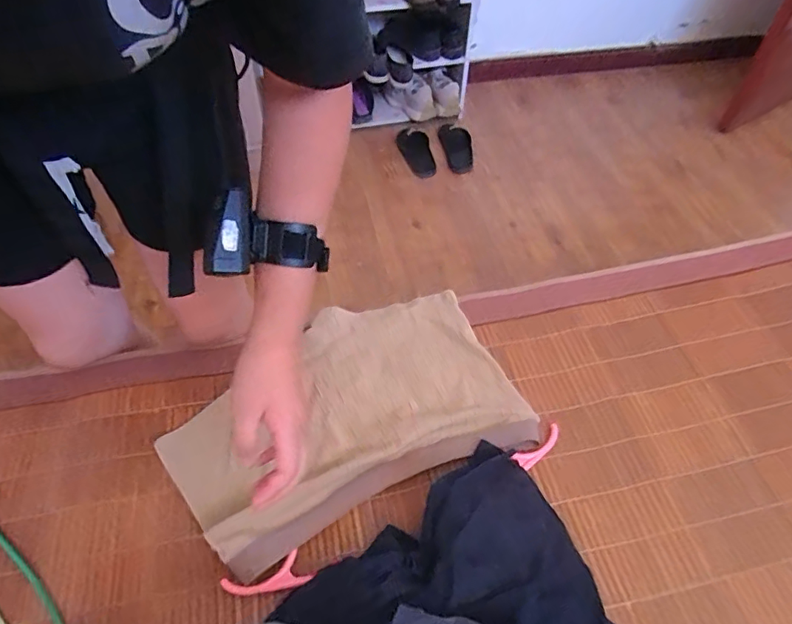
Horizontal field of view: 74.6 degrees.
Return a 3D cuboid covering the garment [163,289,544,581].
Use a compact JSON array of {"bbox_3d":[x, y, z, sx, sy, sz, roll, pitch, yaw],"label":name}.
[{"bbox_3d":[-0.064,0.122,0.645,0.410,0.027,0.257,-20,57,-15],"label":"garment"}]

